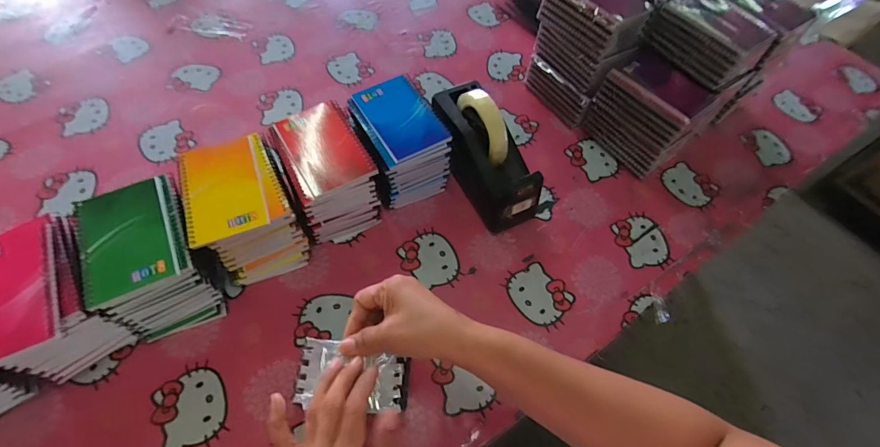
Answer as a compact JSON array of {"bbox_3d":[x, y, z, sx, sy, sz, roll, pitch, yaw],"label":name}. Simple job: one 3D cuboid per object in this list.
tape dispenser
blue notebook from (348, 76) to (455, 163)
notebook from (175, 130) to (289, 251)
[{"bbox_3d":[0.061,-0.103,0.555,0.073,0.131,0.195,-22,63,-15],"label":"tape dispenser"},{"bbox_3d":[-0.051,-0.141,0.524,0.084,0.012,0.125,-26,65,-17],"label":"blue notebook"},{"bbox_3d":[-0.239,-0.044,0.454,0.099,0.012,0.130,-21,63,-15],"label":"notebook"}]

